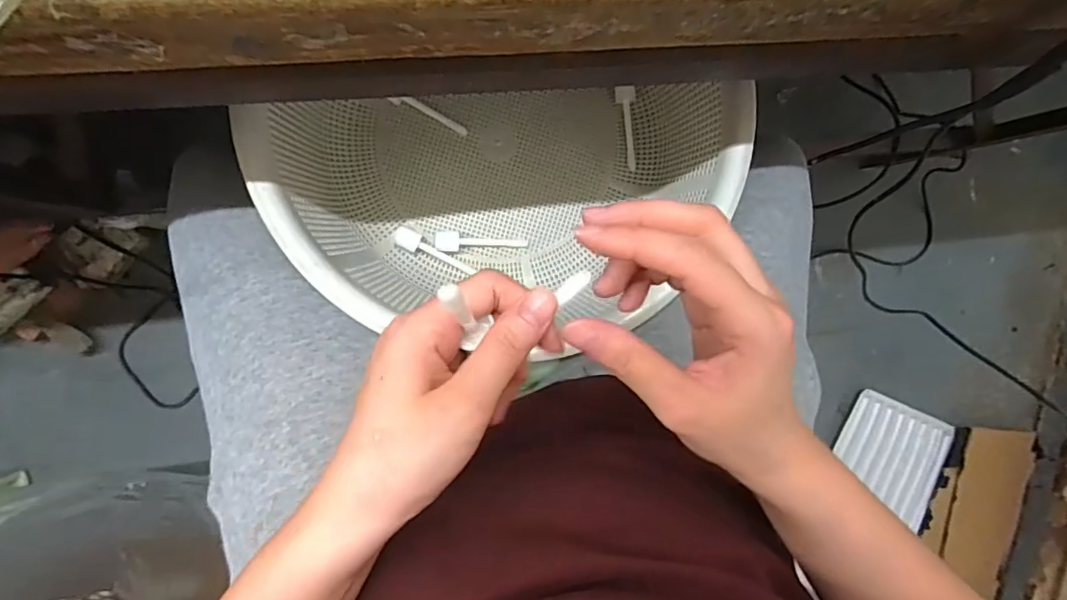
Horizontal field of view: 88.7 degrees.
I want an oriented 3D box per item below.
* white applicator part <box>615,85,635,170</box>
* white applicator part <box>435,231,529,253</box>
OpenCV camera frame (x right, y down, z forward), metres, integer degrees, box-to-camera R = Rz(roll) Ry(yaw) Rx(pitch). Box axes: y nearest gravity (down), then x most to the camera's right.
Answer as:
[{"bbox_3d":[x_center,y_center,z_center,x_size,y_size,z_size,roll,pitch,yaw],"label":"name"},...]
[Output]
[{"bbox_3d":[0.086,-0.159,0.505,0.017,0.007,0.075,-5,95,-7],"label":"white applicator part"},{"bbox_3d":[-0.048,-0.051,0.489,0.080,0.008,0.018,0,95,-20],"label":"white applicator part"}]

